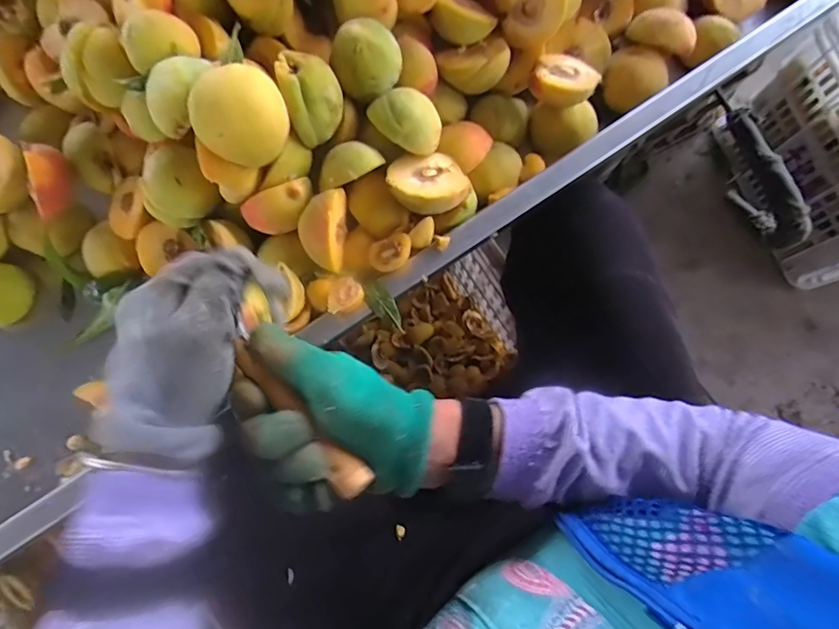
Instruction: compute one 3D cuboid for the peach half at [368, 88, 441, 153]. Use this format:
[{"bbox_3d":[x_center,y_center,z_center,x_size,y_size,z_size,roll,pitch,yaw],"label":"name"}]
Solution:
[{"bbox_3d":[-0.011,-0.161,0.401,0.057,0.028,0.050,24,79,6],"label":"peach half"}]

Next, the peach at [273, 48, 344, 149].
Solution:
[{"bbox_3d":[-0.083,-0.171,0.375,0.040,0.047,0.056,-18,78,-4],"label":"peach"}]

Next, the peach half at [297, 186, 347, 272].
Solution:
[{"bbox_3d":[-0.078,-0.067,0.386,0.031,0.052,0.060,5,77,2],"label":"peach half"}]

